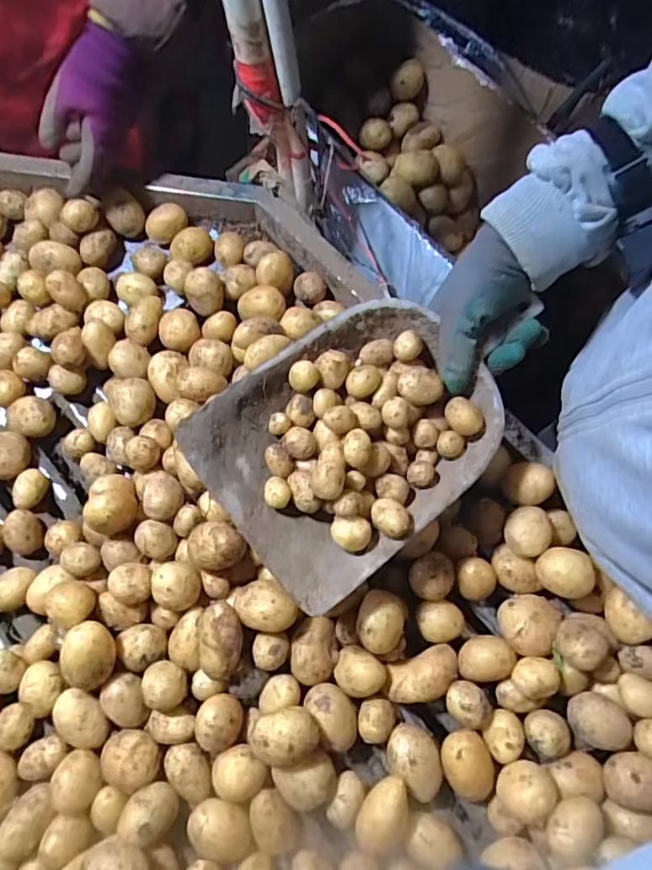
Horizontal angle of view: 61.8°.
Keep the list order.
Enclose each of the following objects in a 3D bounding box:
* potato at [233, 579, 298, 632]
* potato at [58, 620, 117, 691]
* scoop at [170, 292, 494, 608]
[{"bbox_3d":[-0.052,0.148,0.474,0.054,0.029,0.039,8,73,0],"label":"potato"},{"bbox_3d":[-0.197,0.185,0.458,0.037,0.039,0.053,-2,73,-3],"label":"potato"},{"bbox_3d":[0.023,0.003,0.454,0.232,0.047,0.182,-38,78,-12],"label":"scoop"}]

